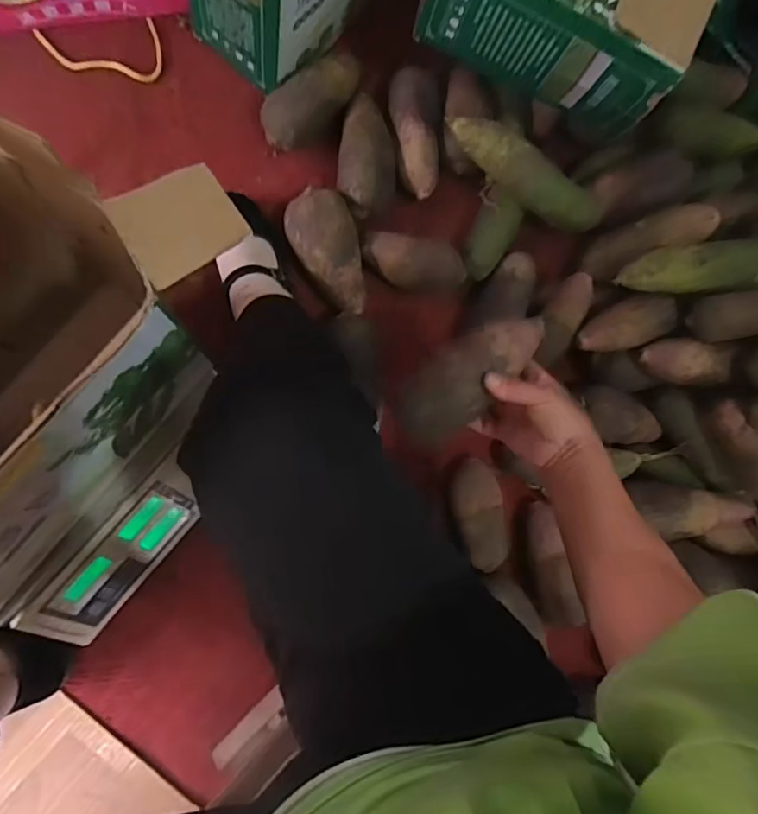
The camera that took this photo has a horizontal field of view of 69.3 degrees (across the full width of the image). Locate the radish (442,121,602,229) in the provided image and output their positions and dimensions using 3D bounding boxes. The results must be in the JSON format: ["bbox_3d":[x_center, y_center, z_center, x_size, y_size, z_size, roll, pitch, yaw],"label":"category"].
[{"bbox_3d":[0.186,-0.291,0.693,0.230,0.059,0.061,22,84,-8],"label":"radish"}]

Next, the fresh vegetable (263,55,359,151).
[{"bbox_3d":[-0.081,-0.381,0.694,0.147,0.067,0.061,-34,93,-9],"label":"fresh vegetable"}]

